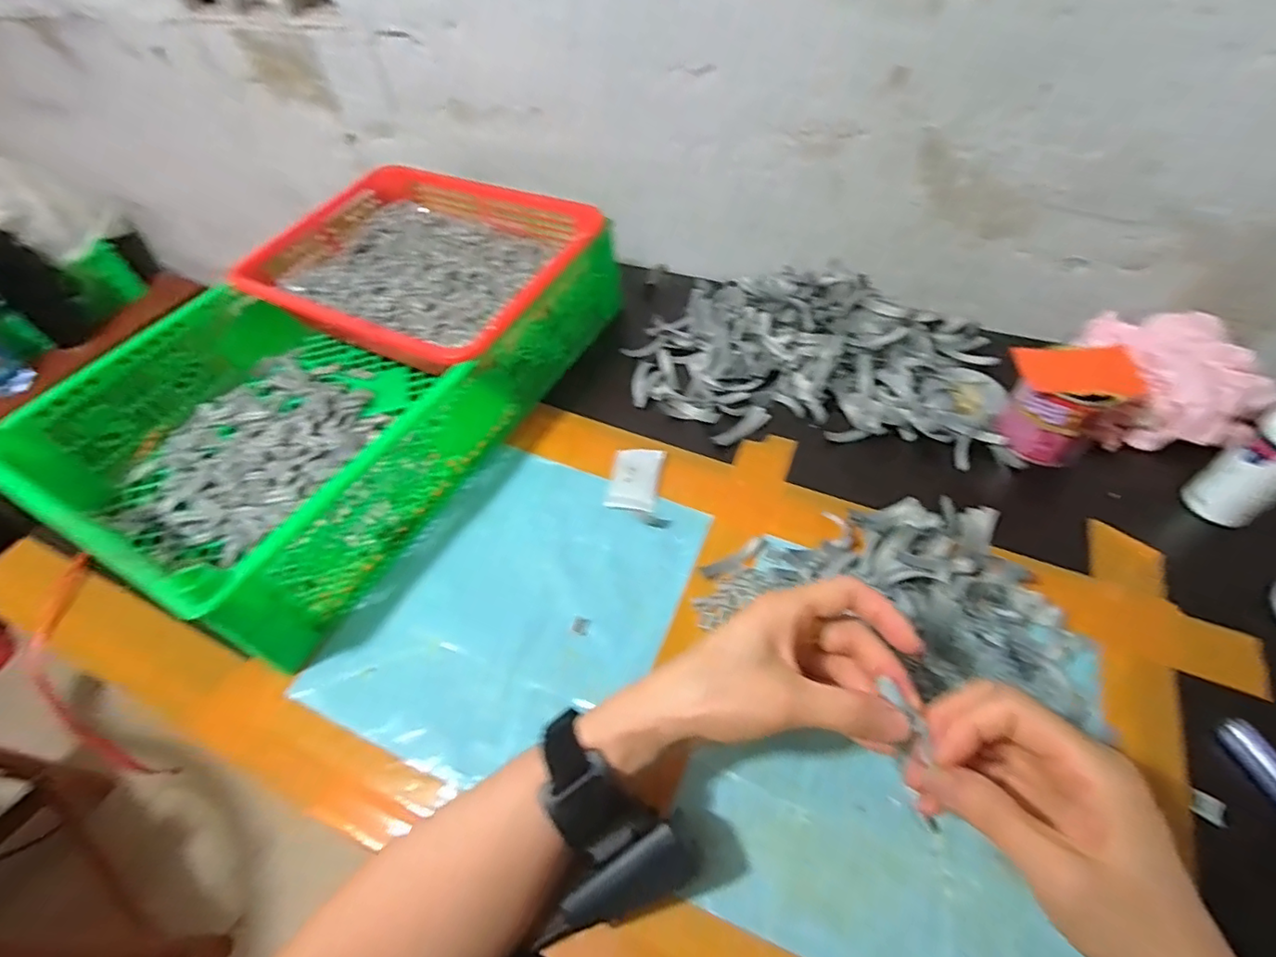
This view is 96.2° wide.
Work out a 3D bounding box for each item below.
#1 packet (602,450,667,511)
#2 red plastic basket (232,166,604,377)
[{"bbox_3d":[-0.001,0.000,0.483,0.041,0.004,0.063,6,53,9],"label":"packet"},{"bbox_3d":[-0.207,-0.210,0.567,0.306,0.078,0.260,23,57,20],"label":"red plastic basket"}]

